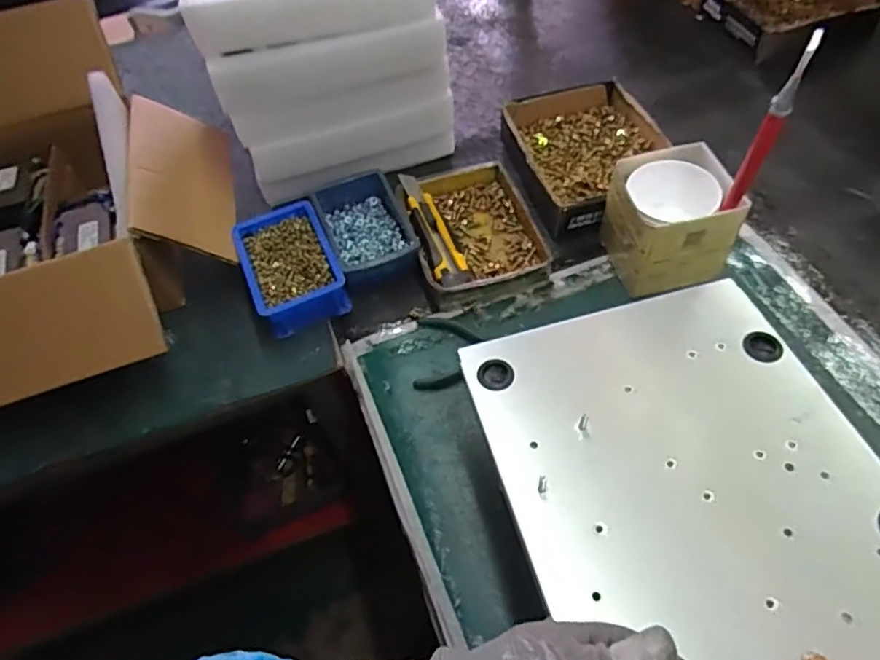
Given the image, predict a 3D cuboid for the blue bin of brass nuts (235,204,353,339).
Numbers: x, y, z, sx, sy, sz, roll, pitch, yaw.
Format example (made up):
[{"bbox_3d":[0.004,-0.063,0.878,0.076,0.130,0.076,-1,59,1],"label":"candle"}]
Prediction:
[{"bbox_3d":[-0.175,-0.074,0.688,0.101,0.055,0.151,-22,57,-9],"label":"blue bin of brass nuts"}]

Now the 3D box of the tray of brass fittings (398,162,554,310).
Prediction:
[{"bbox_3d":[0.041,-0.121,0.697,0.145,0.045,0.180,-12,56,-3],"label":"tray of brass fittings"}]

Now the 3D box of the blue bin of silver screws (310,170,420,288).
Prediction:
[{"bbox_3d":[-0.091,-0.122,0.717,0.098,0.045,0.162,-23,57,-10],"label":"blue bin of silver screws"}]

